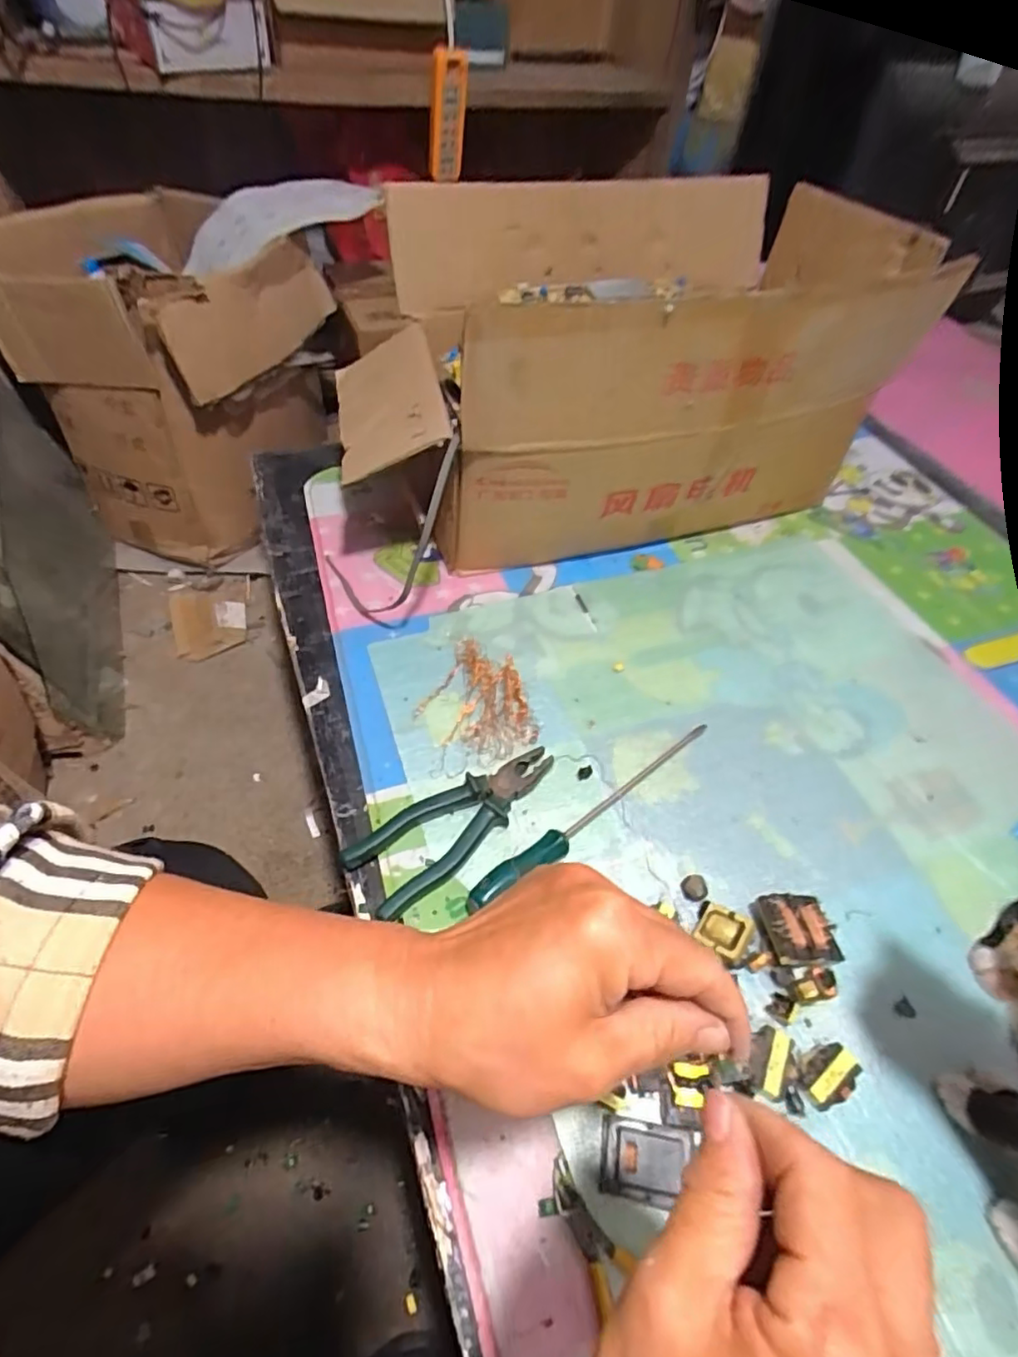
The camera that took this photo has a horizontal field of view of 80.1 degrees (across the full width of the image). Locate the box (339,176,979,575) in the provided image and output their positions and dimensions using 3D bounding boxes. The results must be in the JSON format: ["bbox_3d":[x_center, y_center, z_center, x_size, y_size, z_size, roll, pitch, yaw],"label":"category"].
[{"bbox_3d":[0.102,-0.376,0.759,0.620,0.296,0.400,-11,52,-12],"label":"box"}]

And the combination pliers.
[{"bbox_3d":[-0.043,0.119,0.519,0.190,0.019,0.070,-30,58,-25],"label":"combination pliers"}]

